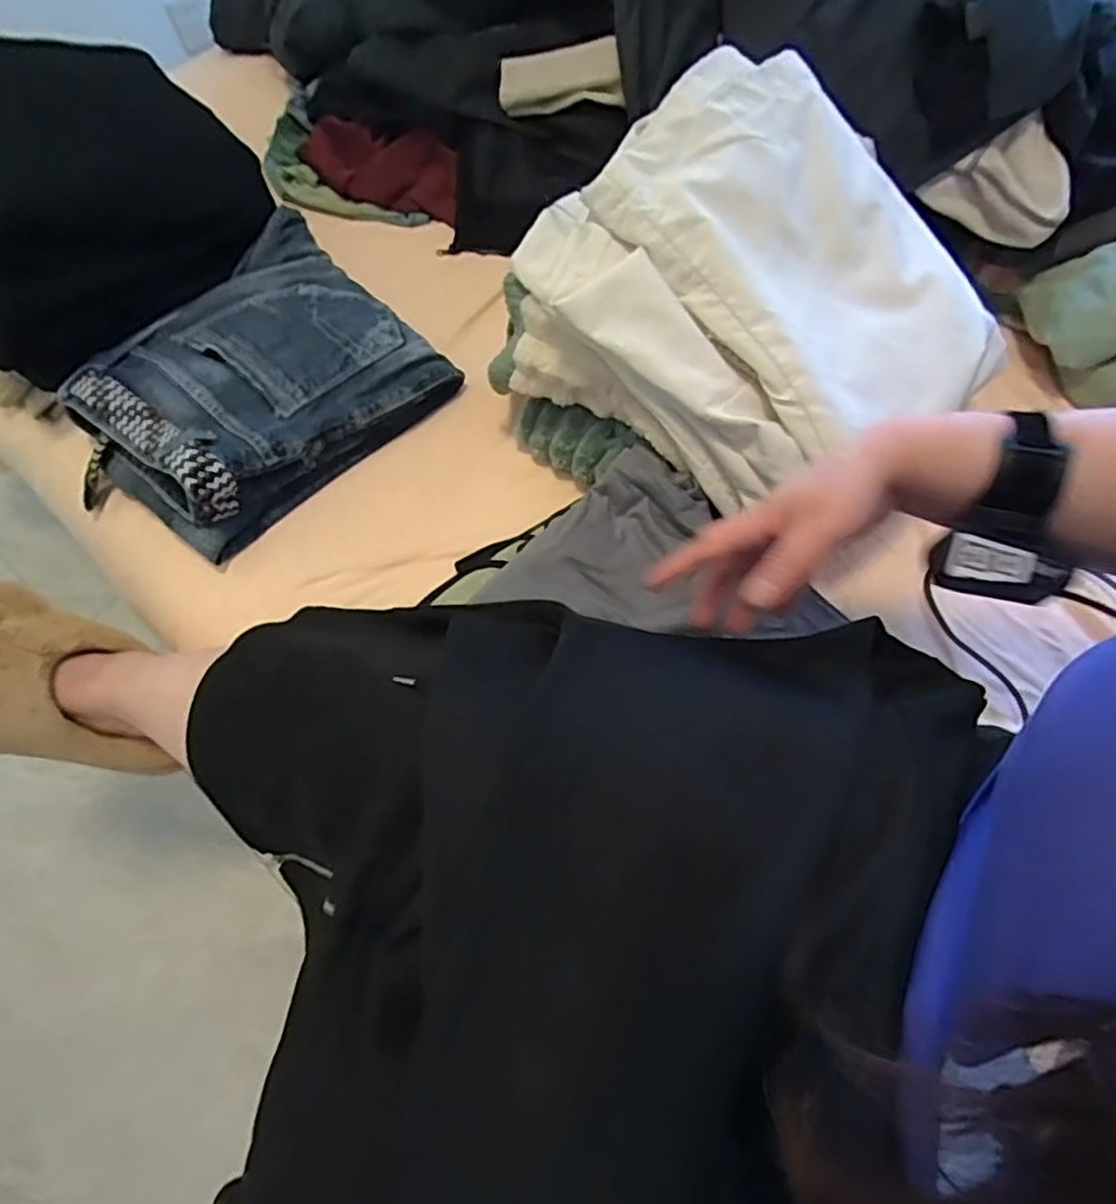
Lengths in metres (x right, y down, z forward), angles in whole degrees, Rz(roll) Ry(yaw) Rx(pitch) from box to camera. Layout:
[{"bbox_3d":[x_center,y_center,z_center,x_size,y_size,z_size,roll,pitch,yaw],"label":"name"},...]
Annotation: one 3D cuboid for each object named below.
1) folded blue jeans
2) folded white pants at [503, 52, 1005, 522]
[{"bbox_3d":[-0.313,-0.219,0.664,0.337,0.089,0.262,-42,69,-16],"label":"folded blue jeans"},{"bbox_3d":[0.159,-0.246,0.525,0.339,0.155,0.320,-32,67,-12],"label":"folded white pants"}]

